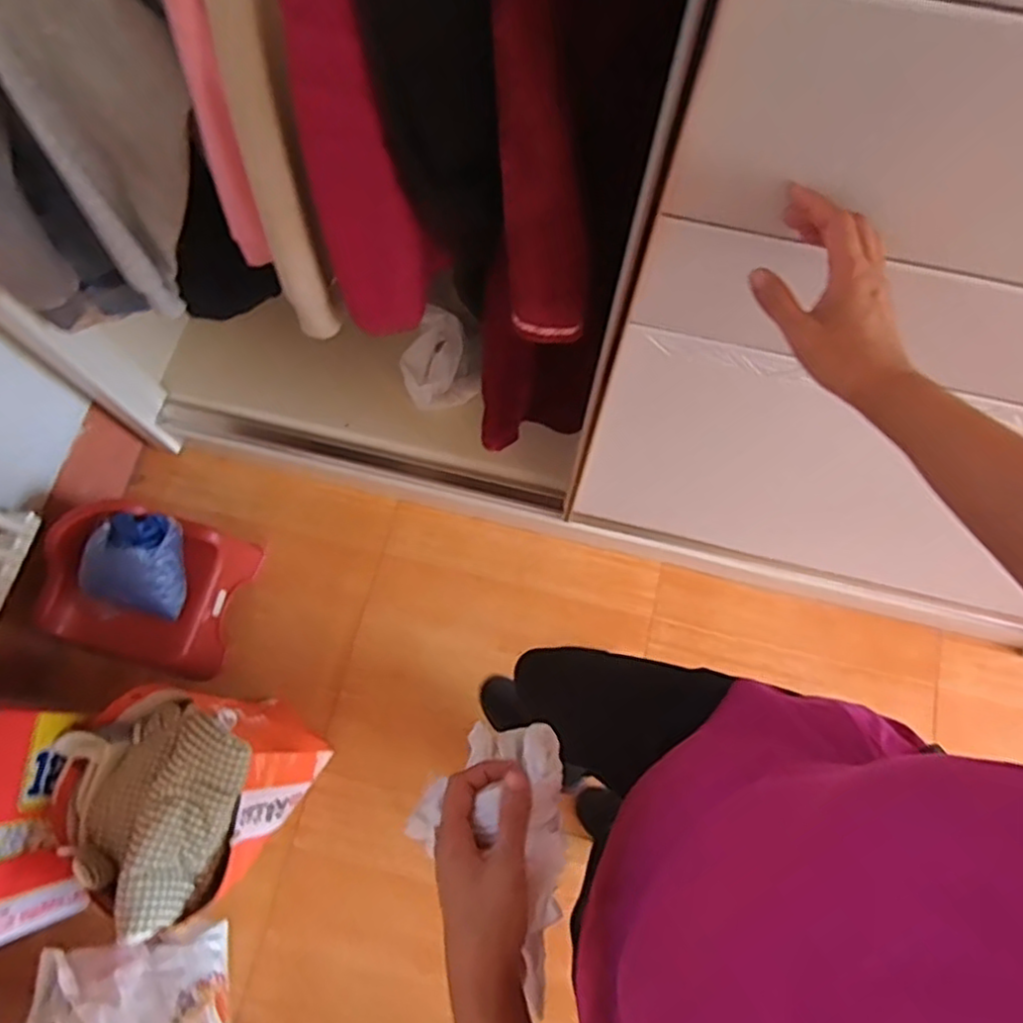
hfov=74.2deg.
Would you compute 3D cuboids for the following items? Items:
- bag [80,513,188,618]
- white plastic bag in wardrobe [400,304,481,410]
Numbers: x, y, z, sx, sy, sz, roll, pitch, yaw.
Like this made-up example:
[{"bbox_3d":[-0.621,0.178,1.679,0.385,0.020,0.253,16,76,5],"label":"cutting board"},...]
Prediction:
[{"bbox_3d":[-0.684,0.090,1.234,0.146,0.122,0.175,9,74,2],"label":"bag"},{"bbox_3d":[-0.139,-0.299,1.379,0.143,0.123,0.157,32,76,9],"label":"white plastic bag in wardrobe"}]

